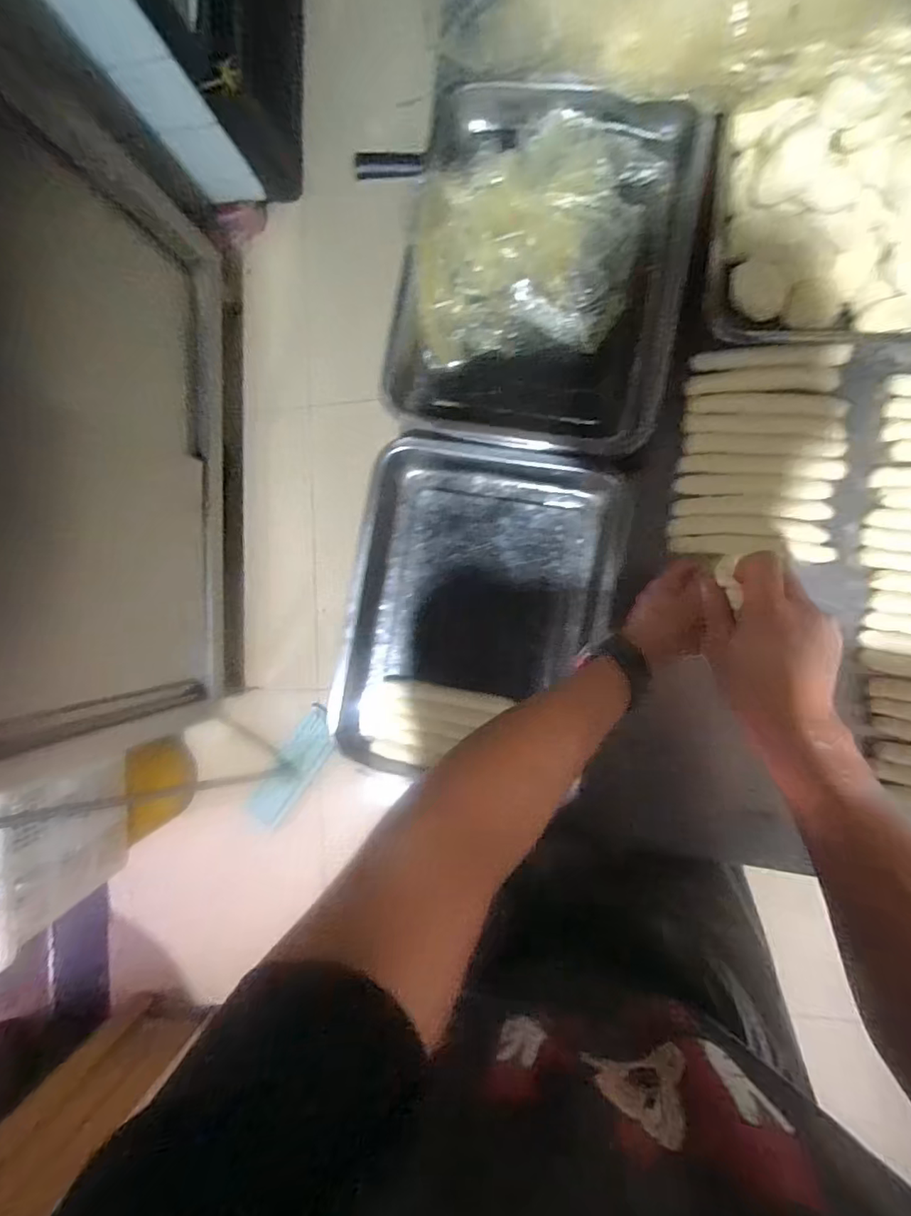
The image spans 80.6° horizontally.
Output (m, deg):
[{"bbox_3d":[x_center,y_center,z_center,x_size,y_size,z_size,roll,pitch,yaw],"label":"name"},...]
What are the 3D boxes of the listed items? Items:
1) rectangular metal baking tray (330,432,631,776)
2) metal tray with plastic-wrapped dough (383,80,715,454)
[{"bbox_3d":[0.022,0.015,0.623,0.290,0.051,0.395,13,93,9],"label":"rectangular metal baking tray"},{"bbox_3d":[0.082,-0.371,0.585,0.319,0.057,0.380,9,92,9],"label":"metal tray with plastic-wrapped dough"}]

